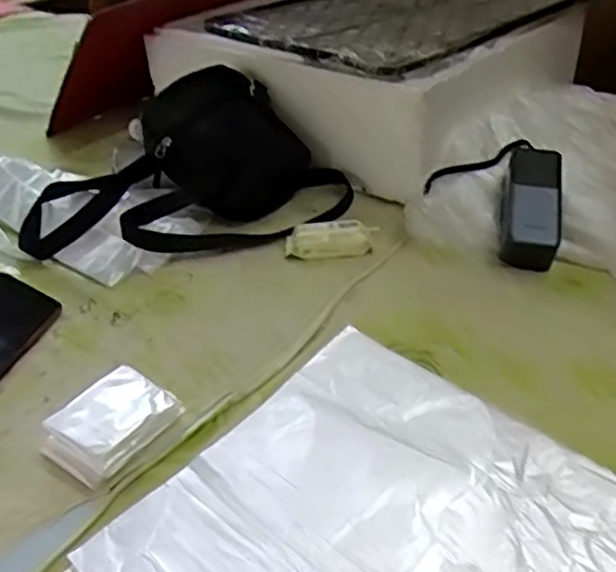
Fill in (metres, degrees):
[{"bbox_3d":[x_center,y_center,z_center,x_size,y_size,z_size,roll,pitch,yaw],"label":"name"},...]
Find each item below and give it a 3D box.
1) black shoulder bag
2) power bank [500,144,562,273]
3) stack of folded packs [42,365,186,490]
[{"bbox_3d":[-0.145,-0.141,0.785,0.382,0.146,0.187,-6,36,-4],"label":"black shoulder bag"},{"bbox_3d":[0.235,-0.086,0.708,0.057,0.047,0.135,6,66,15],"label":"power bank"},{"bbox_3d":[-0.154,0.107,0.529,0.068,0.029,0.088,23,47,33],"label":"stack of folded packs"}]

